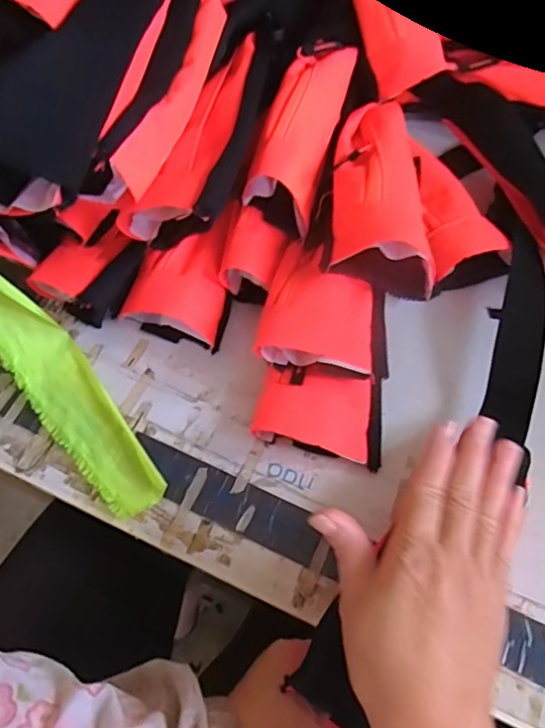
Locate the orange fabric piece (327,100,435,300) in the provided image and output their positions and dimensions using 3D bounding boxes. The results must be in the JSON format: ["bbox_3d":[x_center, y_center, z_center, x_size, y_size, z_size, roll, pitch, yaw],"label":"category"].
[{"bbox_3d":[0.090,-0.155,0.475,0.090,0.050,0.219,4,62,2],"label":"orange fabric piece"}]

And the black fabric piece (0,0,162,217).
[{"bbox_3d":[-0.152,-0.212,0.406,0.087,0.058,0.222,10,62,5],"label":"black fabric piece"}]

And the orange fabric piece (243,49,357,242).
[{"bbox_3d":[0.029,-0.218,0.502,0.057,0.058,0.198,14,63,7],"label":"orange fabric piece"}]

